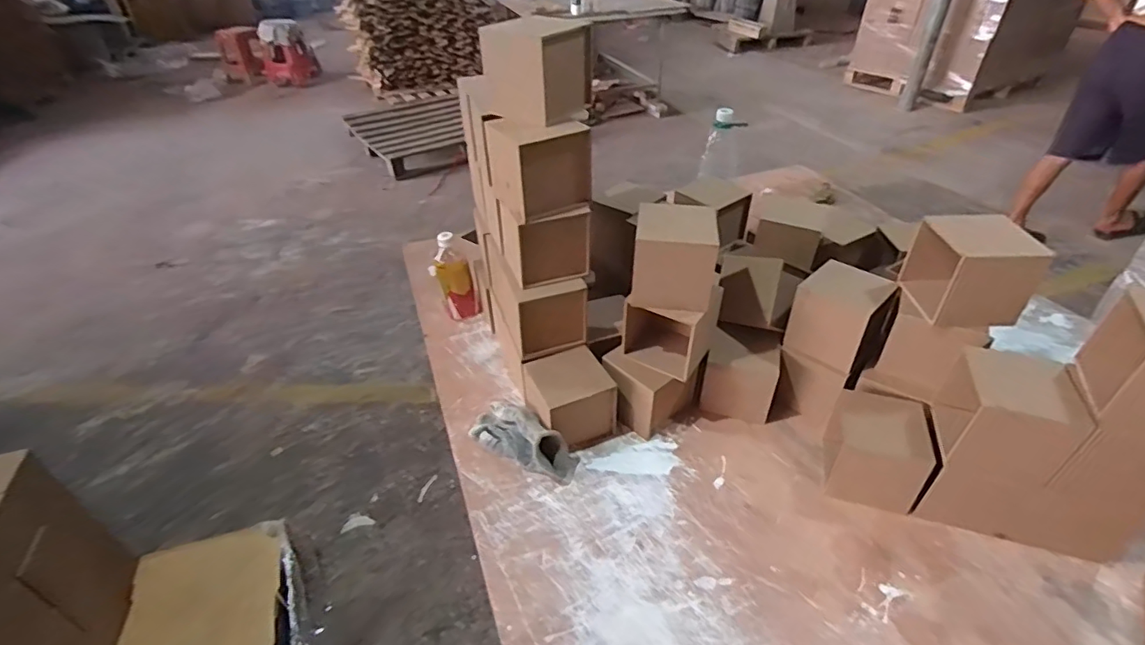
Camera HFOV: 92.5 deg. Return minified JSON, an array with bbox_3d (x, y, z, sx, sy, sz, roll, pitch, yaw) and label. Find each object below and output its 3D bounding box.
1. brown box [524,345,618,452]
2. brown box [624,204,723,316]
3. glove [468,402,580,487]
[{"bbox_3d":[-0.008,0.122,0.870,0.121,0.119,0.108,-17,40,-20],"label":"brown box"},{"bbox_3d":[0.145,-0.094,0.779,0.116,0.118,0.104,9,38,12],"label":"brown box"},{"bbox_3d":[-0.077,0.173,0.840,0.184,0.069,0.060,20,42,26],"label":"glove"}]

